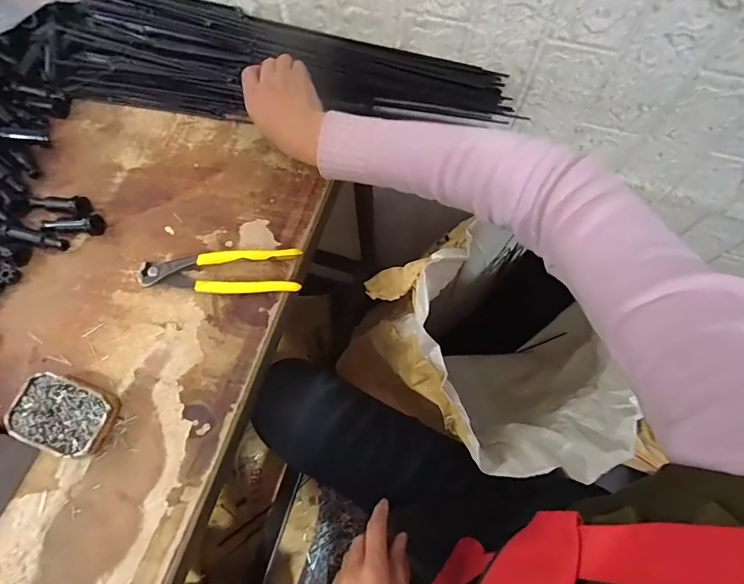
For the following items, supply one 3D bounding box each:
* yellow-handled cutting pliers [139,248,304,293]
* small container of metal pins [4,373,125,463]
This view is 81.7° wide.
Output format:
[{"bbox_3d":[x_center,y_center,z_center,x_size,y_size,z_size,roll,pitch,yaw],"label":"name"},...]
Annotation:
[{"bbox_3d":[-0.159,-0.021,0.455,0.164,0.015,0.045,-1,68,0],"label":"yellow-handled cutting pliers"},{"bbox_3d":[-0.287,0.114,0.403,0.088,0.024,0.065,19,69,8],"label":"small container of metal pins"}]

